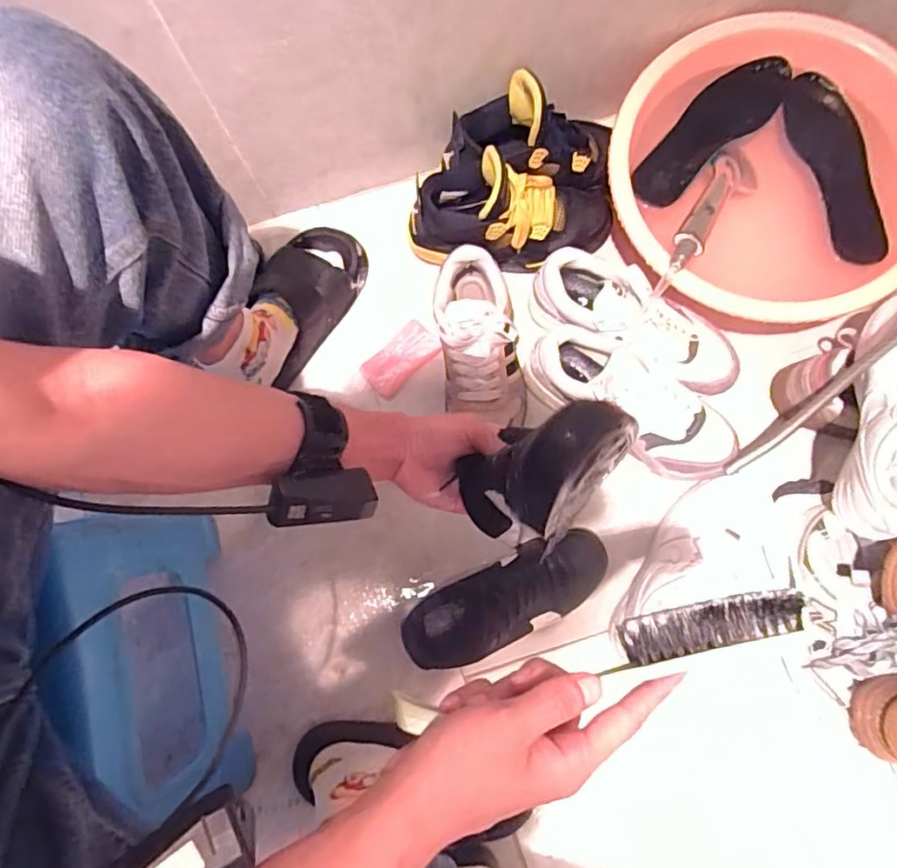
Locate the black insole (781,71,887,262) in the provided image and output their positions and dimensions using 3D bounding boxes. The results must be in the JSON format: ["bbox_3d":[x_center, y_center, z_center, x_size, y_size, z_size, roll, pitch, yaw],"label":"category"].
[{"bbox_3d":[0.472,-0.323,0.707,0.073,0.027,0.243,-18,79,-2],"label":"black insole"}]

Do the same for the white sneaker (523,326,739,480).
[{"bbox_3d":[0.213,-0.038,0.698,0.280,0.093,0.107,31,81,7],"label":"white sneaker"}]

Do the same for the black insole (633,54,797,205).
[{"bbox_3d":[0.323,-0.374,0.720,0.076,0.015,0.244,43,83,8],"label":"black insole"}]

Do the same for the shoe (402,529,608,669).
[{"bbox_3d":[0.071,0.193,0.697,0.255,0.069,0.086,-27,80,-4],"label":"shoe"}]

